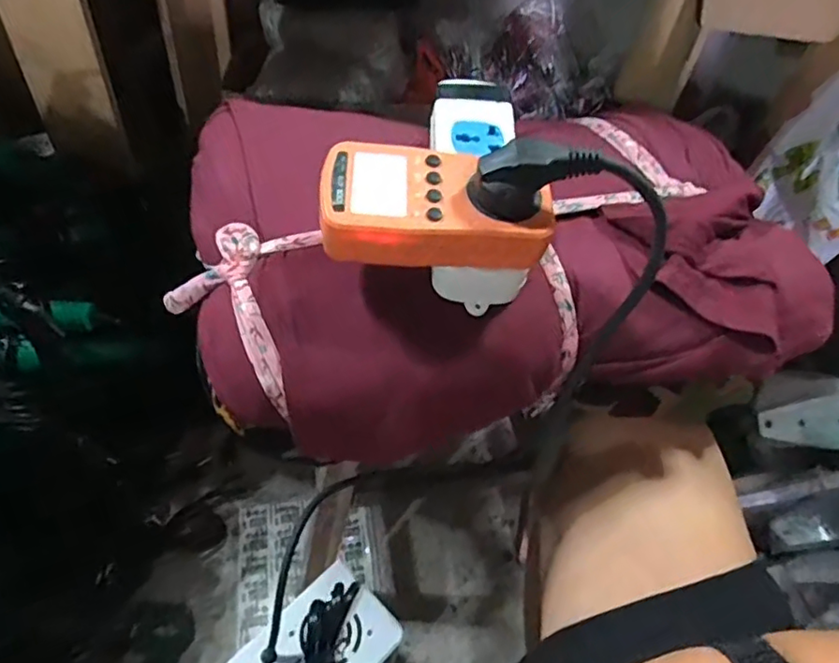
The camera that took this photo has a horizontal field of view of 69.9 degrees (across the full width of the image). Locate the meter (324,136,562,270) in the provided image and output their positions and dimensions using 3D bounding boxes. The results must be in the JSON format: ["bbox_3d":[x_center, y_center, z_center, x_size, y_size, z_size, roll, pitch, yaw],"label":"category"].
[{"bbox_3d":[0.009,-0.071,0.339,0.125,0.034,0.068,-2,49,-8],"label":"meter"}]

